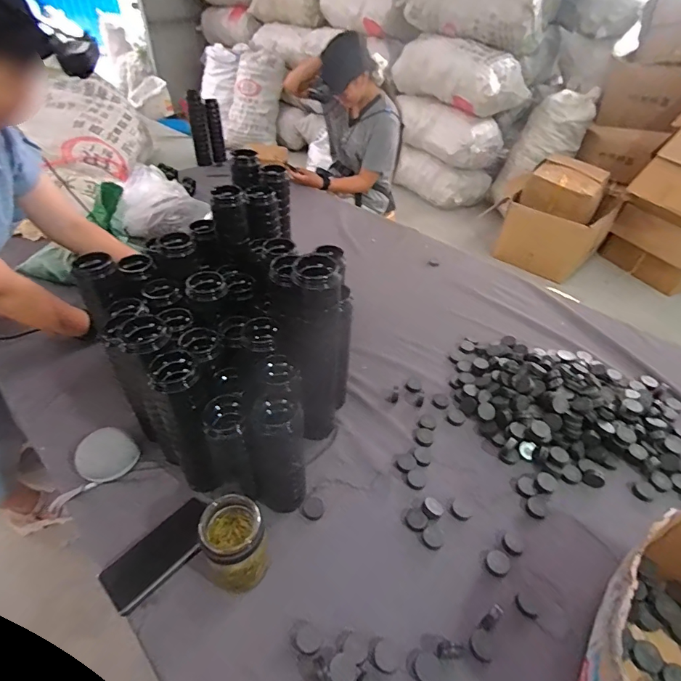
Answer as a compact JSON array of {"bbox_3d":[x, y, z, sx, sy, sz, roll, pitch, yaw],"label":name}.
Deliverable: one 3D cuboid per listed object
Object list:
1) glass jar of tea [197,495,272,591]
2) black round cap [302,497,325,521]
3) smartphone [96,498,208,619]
[{"bbox_3d":[-0.141,0.274,0.544,0.077,0.135,0.077,3,41,-3],"label":"glass jar of tea"},{"bbox_3d":[-0.043,0.269,0.650,0.031,0.014,0.033,3,41,-3],"label":"black round cap"},{"bbox_3d":[-0.256,0.306,0.585,0.075,0.014,0.155,32,56,33],"label":"smartphone"}]

